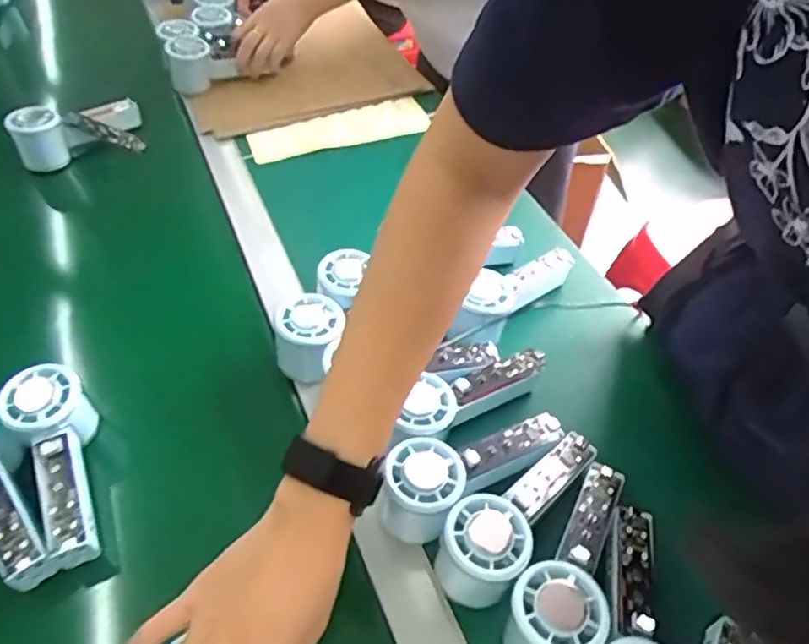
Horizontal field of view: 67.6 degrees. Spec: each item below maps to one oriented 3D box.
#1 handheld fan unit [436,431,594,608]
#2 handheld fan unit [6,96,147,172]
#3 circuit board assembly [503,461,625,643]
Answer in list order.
[{"bbox_3d":[0.083,0.133,0.430,0.054,0.058,0.154,36,57,26],"label":"handheld fan unit"},{"bbox_3d":[-0.396,-0.236,0.741,0.150,0.068,0.052,-31,56,-25],"label":"handheld fan unit"},{"bbox_3d":[0.118,0.158,0.404,0.052,0.048,0.150,27,53,20],"label":"circuit board assembly"}]

